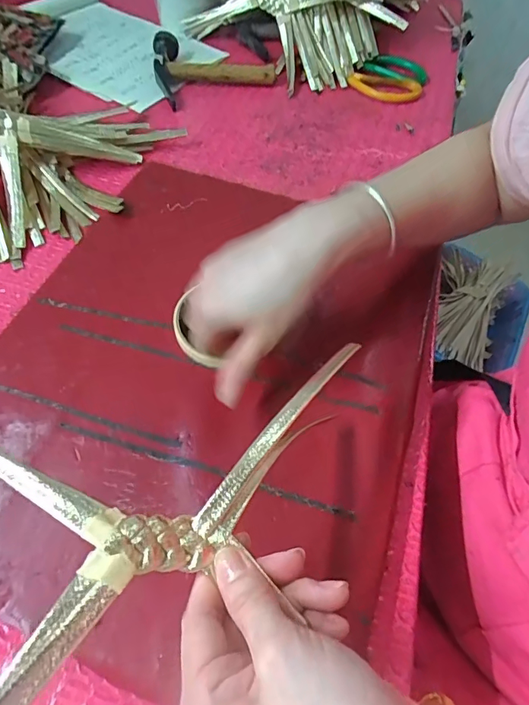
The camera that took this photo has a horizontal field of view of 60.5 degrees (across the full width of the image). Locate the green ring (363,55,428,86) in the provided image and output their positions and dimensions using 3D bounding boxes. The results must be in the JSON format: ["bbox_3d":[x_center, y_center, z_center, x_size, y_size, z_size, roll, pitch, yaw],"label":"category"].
[{"bbox_3d":[0.177,-0.377,0.601,0.079,0.014,0.053,20,57,11],"label":"green ring"}]

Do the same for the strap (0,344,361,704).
[{"bbox_3d":[-0.068,0.047,0.207,0.134,0.026,0.268,39,48,21],"label":"strap"}]

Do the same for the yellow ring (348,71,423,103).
[{"bbox_3d":[0.155,-0.338,0.581,0.095,0.012,0.050,5,56,1],"label":"yellow ring"}]

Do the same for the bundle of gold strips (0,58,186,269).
[{"bbox_3d":[-0.260,-0.211,0.450,0.290,0.072,0.246,19,57,10],"label":"bundle of gold strips"}]

